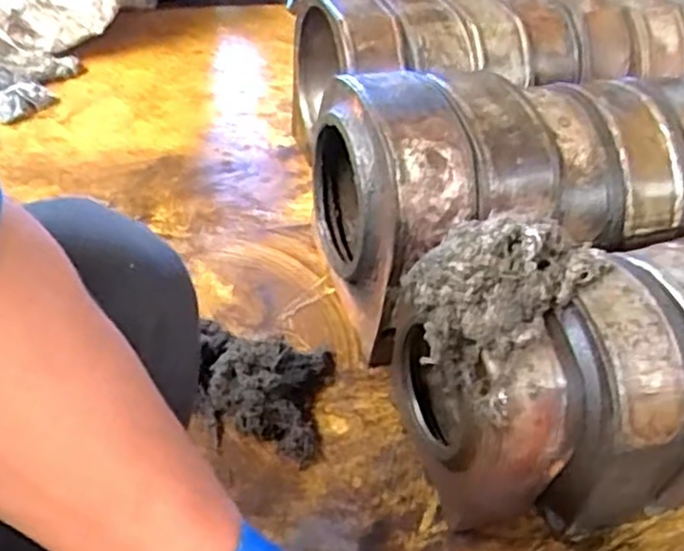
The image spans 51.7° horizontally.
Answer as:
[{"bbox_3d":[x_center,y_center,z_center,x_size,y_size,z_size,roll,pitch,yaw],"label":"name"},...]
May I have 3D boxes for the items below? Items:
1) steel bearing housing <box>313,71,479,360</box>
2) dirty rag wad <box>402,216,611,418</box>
[{"bbox_3d":[0.058,-0.087,0.897,0.137,0.280,0.254,-7,44,-16],"label":"steel bearing housing"},{"bbox_3d":[0.147,0.012,0.670,0.136,0.113,0.189,32,47,24],"label":"dirty rag wad"}]

